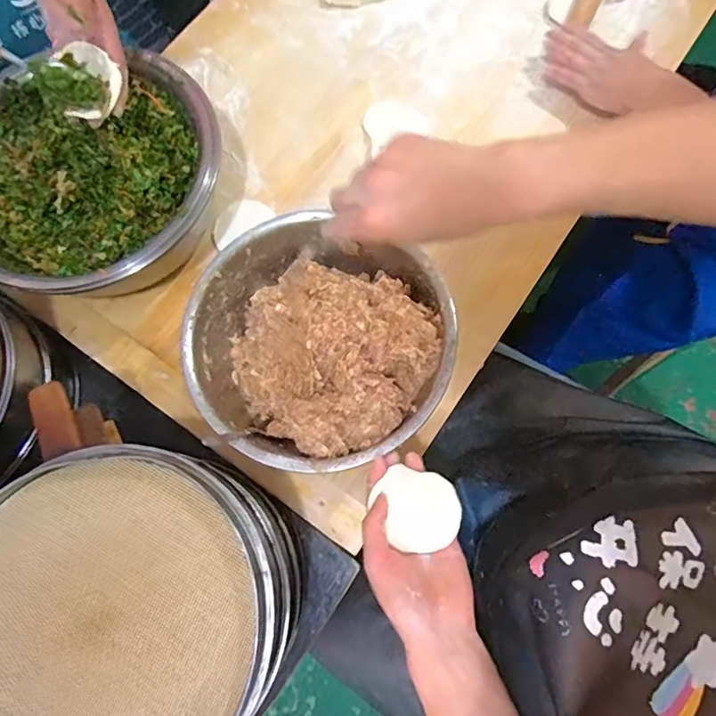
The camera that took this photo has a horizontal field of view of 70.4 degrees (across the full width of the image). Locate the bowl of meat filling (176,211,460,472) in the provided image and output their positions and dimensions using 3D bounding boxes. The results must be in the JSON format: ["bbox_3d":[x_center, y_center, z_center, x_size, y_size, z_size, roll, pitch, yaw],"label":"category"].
[{"bbox_3d":[-0.041,-0.002,0.534,0.250,0.105,0.229,0,74,2],"label":"bowl of meat filling"}]

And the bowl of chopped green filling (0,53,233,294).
[{"bbox_3d":[-0.312,-0.202,0.590,0.249,0.118,0.280,24,76,8],"label":"bowl of chopped green filling"}]

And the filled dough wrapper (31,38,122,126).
[{"bbox_3d":[-0.269,-0.270,0.489,0.058,0.048,0.063,0,74,2],"label":"filled dough wrapper"}]

